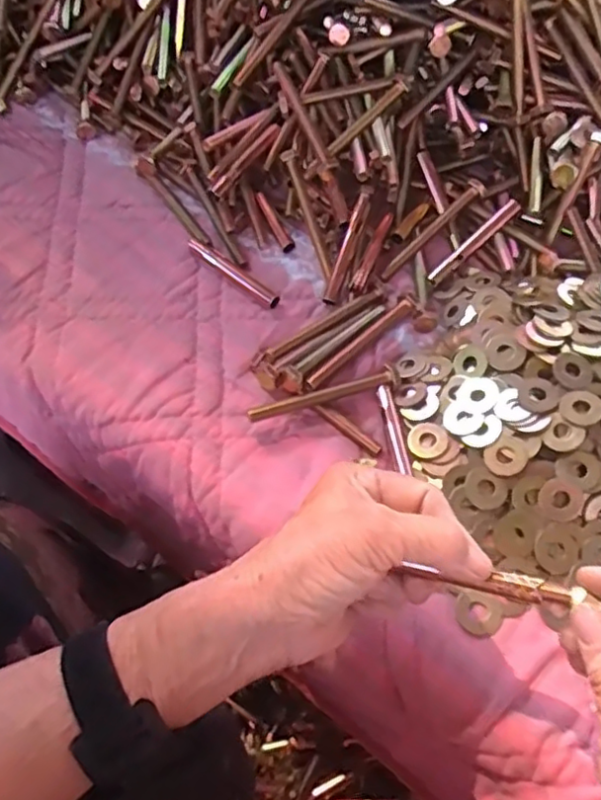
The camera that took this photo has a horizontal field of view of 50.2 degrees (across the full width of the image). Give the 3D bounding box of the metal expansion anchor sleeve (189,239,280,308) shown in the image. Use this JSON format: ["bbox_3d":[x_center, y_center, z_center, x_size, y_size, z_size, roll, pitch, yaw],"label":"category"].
[{"bbox_3d":[-0.049,-0.095,0.475,0.086,0.011,0.014,34,65,22],"label":"metal expansion anchor sleeve"}]

